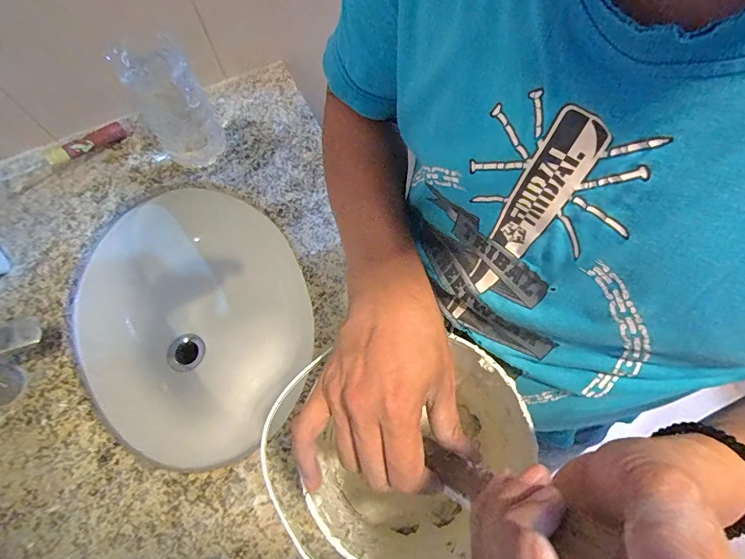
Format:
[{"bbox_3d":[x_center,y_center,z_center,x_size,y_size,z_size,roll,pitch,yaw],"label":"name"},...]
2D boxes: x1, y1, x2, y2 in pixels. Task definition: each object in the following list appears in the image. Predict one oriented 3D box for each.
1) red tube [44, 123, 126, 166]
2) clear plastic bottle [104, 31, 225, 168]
[{"bbox_3d":[-0.448,-0.215,0.644,0.020,0.032,0.132,26,46,11],"label":"red tube"},{"bbox_3d":[-0.287,-0.249,0.595,0.083,0.173,0.094,-35,71,-13],"label":"clear plastic bottle"}]

